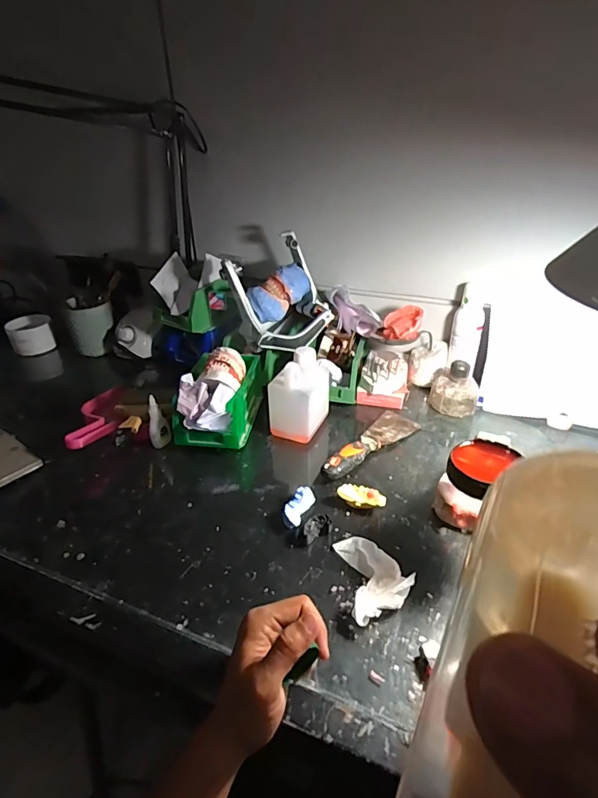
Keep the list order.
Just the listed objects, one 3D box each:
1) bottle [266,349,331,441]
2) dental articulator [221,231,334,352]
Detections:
[{"bbox_3d":[0.002,-0.010,0.689,0.068,0.111,0.095,13,37,21],"label":"bottle"},{"bbox_3d":[-0.038,-0.175,0.794,0.145,0.198,0.135,-29,21,-15],"label":"dental articulator"}]

